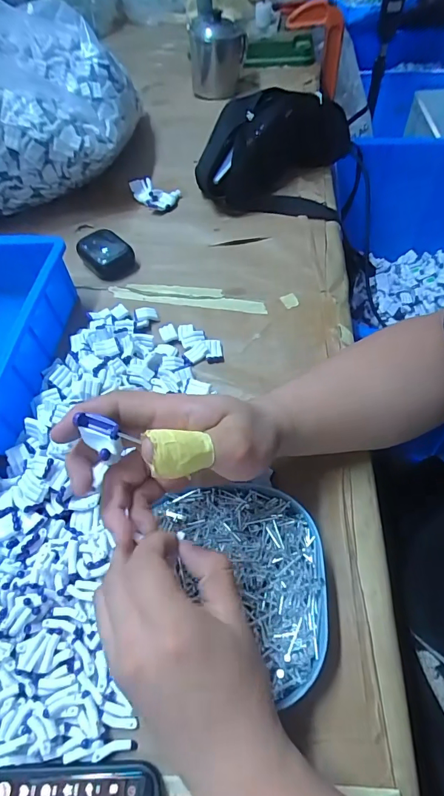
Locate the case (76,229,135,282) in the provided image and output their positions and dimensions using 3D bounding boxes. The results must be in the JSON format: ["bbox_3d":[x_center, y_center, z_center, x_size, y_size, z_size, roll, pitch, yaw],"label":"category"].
[{"bbox_3d":[-0.145,-0.179,0.518,0.054,0.029,0.065,-30,59,-16],"label":"case"}]

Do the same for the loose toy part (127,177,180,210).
[{"bbox_3d":[-0.103,-0.291,0.593,0.076,0.022,0.045,18,59,16],"label":"loose toy part"}]

